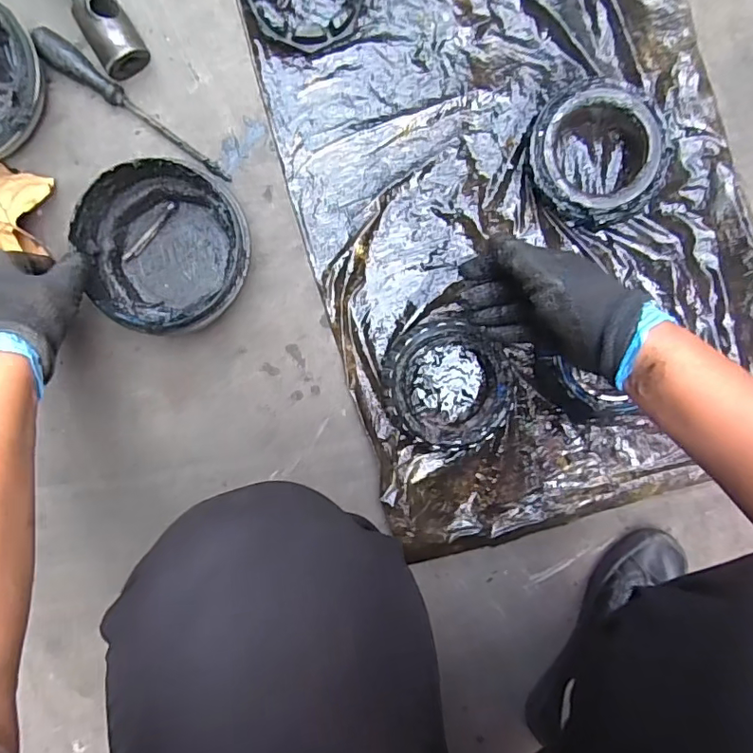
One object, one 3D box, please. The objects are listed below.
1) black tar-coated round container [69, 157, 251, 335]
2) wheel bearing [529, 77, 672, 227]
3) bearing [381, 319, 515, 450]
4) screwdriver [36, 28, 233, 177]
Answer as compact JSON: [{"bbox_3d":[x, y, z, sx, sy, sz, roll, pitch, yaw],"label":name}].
[{"bbox_3d":[-0.204,-0.124,0.524,0.156,0.073,0.148,0,93,-1],"label":"black tar-coated round container"},{"bbox_3d":[0.226,-0.227,0.545,0.138,0.039,0.140,0,93,-1],"label":"wheel bearing"},{"bbox_3d":[0.075,0.007,0.550,0.134,0.040,0.132,-15,93,-1],"label":"bearing"},{"bbox_3d":[-0.250,-0.271,0.540,0.221,0.032,0.027,38,91,-3],"label":"screwdriver"}]

